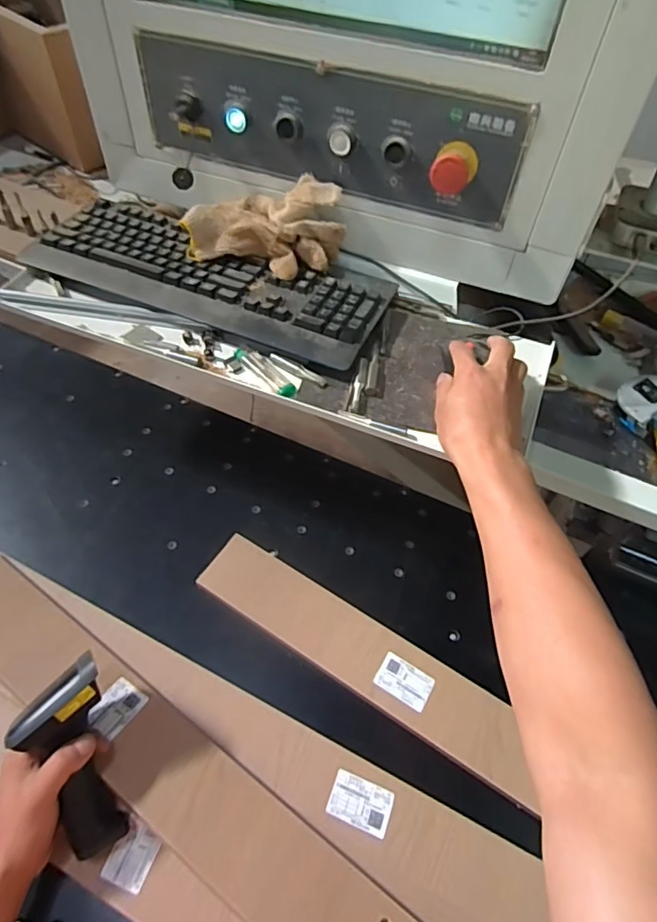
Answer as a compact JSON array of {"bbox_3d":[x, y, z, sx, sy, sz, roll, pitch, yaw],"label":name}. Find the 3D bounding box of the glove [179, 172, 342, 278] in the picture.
[{"bbox_3d":[-0.076,-0.288,0.643,0.185,0.073,0.098,13,54,5],"label":"glove"}]

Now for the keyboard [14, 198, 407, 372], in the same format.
[{"bbox_3d":[-0.140,-0.234,0.659,0.437,0.023,0.162,22,55,12],"label":"keyboard"}]

